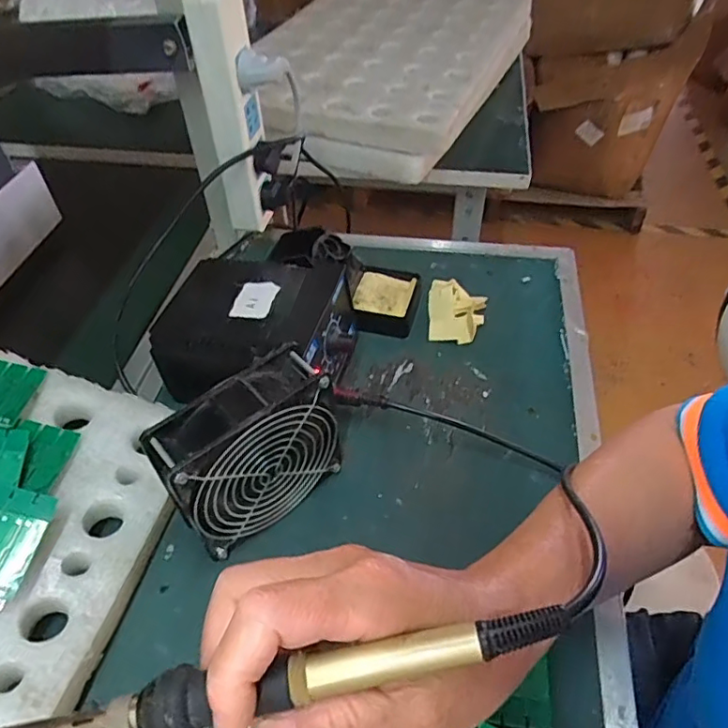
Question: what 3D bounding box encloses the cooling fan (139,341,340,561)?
[{"bbox_3d":[-0.075,0.062,0.389,0.122,0.112,0.044,-33,54,-26],"label":"cooling fan"}]

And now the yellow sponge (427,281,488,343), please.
[{"bbox_3d":[0.090,-0.052,0.559,0.055,0.022,0.069,9,48,10],"label":"yellow sponge"}]

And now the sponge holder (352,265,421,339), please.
[{"bbox_3d":[0.023,-0.062,0.562,0.060,0.028,0.075,9,48,9],"label":"sponge holder"}]

